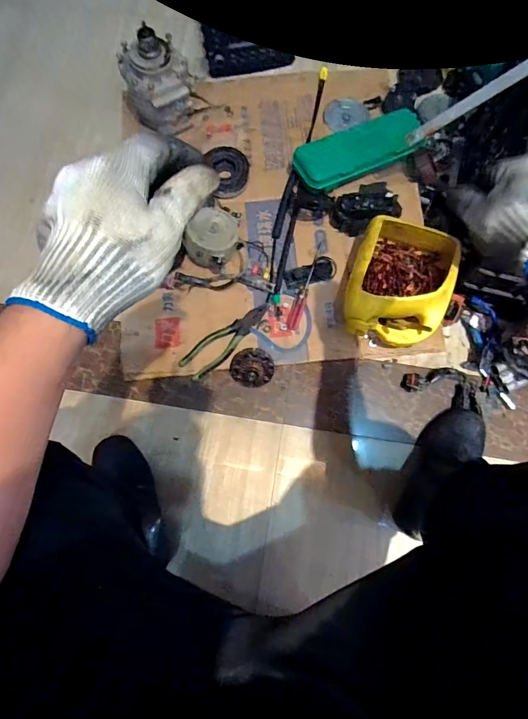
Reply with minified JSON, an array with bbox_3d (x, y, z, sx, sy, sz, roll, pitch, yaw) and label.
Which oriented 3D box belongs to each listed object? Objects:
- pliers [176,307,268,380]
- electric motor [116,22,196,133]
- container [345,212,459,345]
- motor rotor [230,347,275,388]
[{"bbox_3d":[-0.070,-0.038,0.781,0.195,0.024,0.058,-37,78,-8],"label":"pliers"},{"bbox_3d":[-0.235,-0.607,0.886,0.126,0.186,0.131,0,75,1],"label":"electric motor"},{"bbox_3d":[0.256,-0.139,0.771,0.178,0.101,0.215,19,77,6],"label":"container"},{"bbox_3d":[-0.023,0.017,0.759,0.081,0.055,0.064,7,76,3],"label":"motor rotor"}]

